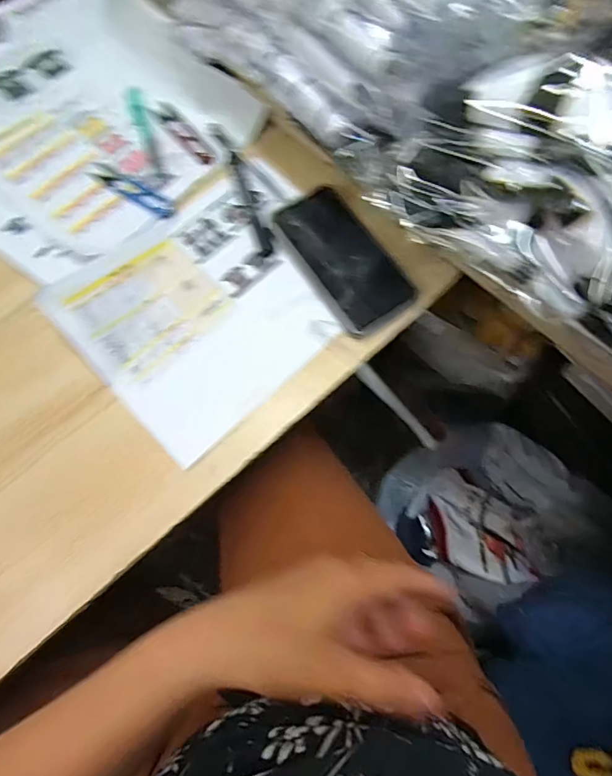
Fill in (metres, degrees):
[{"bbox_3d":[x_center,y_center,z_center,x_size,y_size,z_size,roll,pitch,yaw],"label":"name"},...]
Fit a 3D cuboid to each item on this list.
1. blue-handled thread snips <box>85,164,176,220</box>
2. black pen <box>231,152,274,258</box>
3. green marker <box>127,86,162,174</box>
[{"bbox_3d":[-0.187,-0.213,0.505,0.112,0.004,0.024,33,75,9],"label":"blue-handled thread snips"},{"bbox_3d":[-0.058,-0.196,0.498,0.016,0.010,0.125,-18,74,-6],"label":"black pen"},{"bbox_3d":[-0.179,-0.288,0.525,0.018,0.007,0.117,-19,74,-6],"label":"green marker"}]

